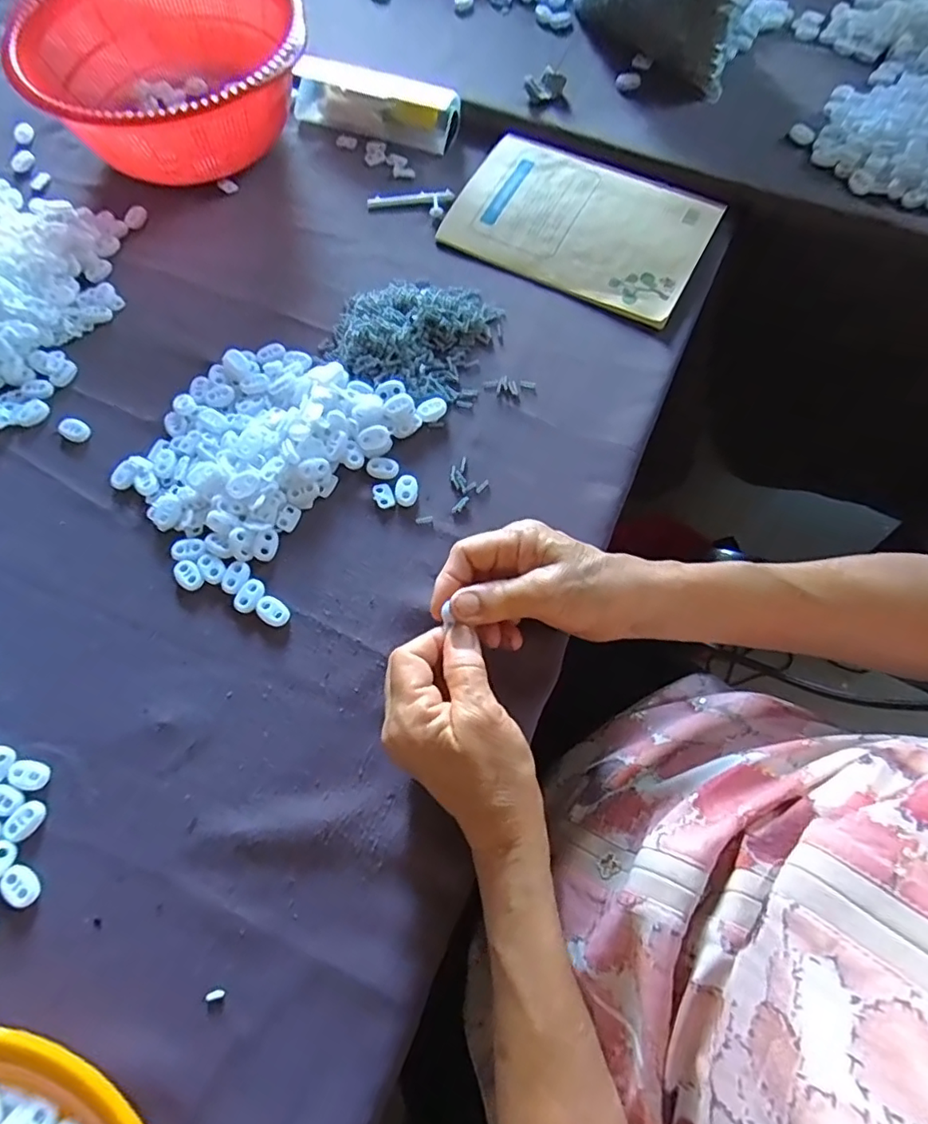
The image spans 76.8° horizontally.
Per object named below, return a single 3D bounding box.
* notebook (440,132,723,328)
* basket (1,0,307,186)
[{"bbox_3d":[0.099,-0.290,0.495,0.206,0.014,0.142,28,70,11],"label":"notebook"},{"bbox_3d":[-0.250,-0.429,0.515,0.218,0.088,0.244,-7,68,-3],"label":"basket"}]

